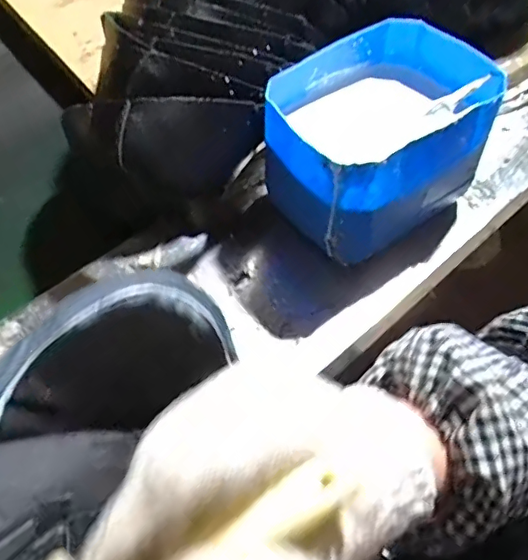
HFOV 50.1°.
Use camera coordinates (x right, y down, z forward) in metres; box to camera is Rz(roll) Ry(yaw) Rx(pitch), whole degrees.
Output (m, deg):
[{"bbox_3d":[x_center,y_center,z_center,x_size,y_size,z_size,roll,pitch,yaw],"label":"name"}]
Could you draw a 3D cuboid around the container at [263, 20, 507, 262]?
[{"bbox_3d":[0.100,-0.128,0.520,0.195,0.127,0.161,-27,61,-18],"label":"container"}]

